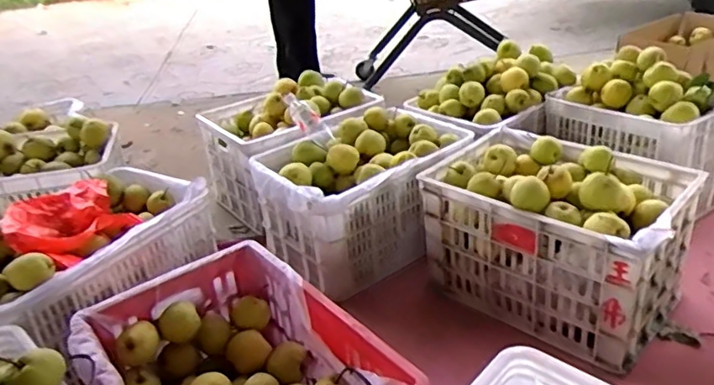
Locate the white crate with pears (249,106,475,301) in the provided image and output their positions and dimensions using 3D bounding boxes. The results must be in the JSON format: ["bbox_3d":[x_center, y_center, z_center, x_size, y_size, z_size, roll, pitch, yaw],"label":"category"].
[{"bbox_3d":[0.028,0.000,1.591,0.538,0.302,0.369,-25,34,-32],"label":"white crate with pears"}]

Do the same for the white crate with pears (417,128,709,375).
[{"bbox_3d":[0.442,0.082,1.313,0.513,0.327,0.352,18,37,36],"label":"white crate with pears"}]

